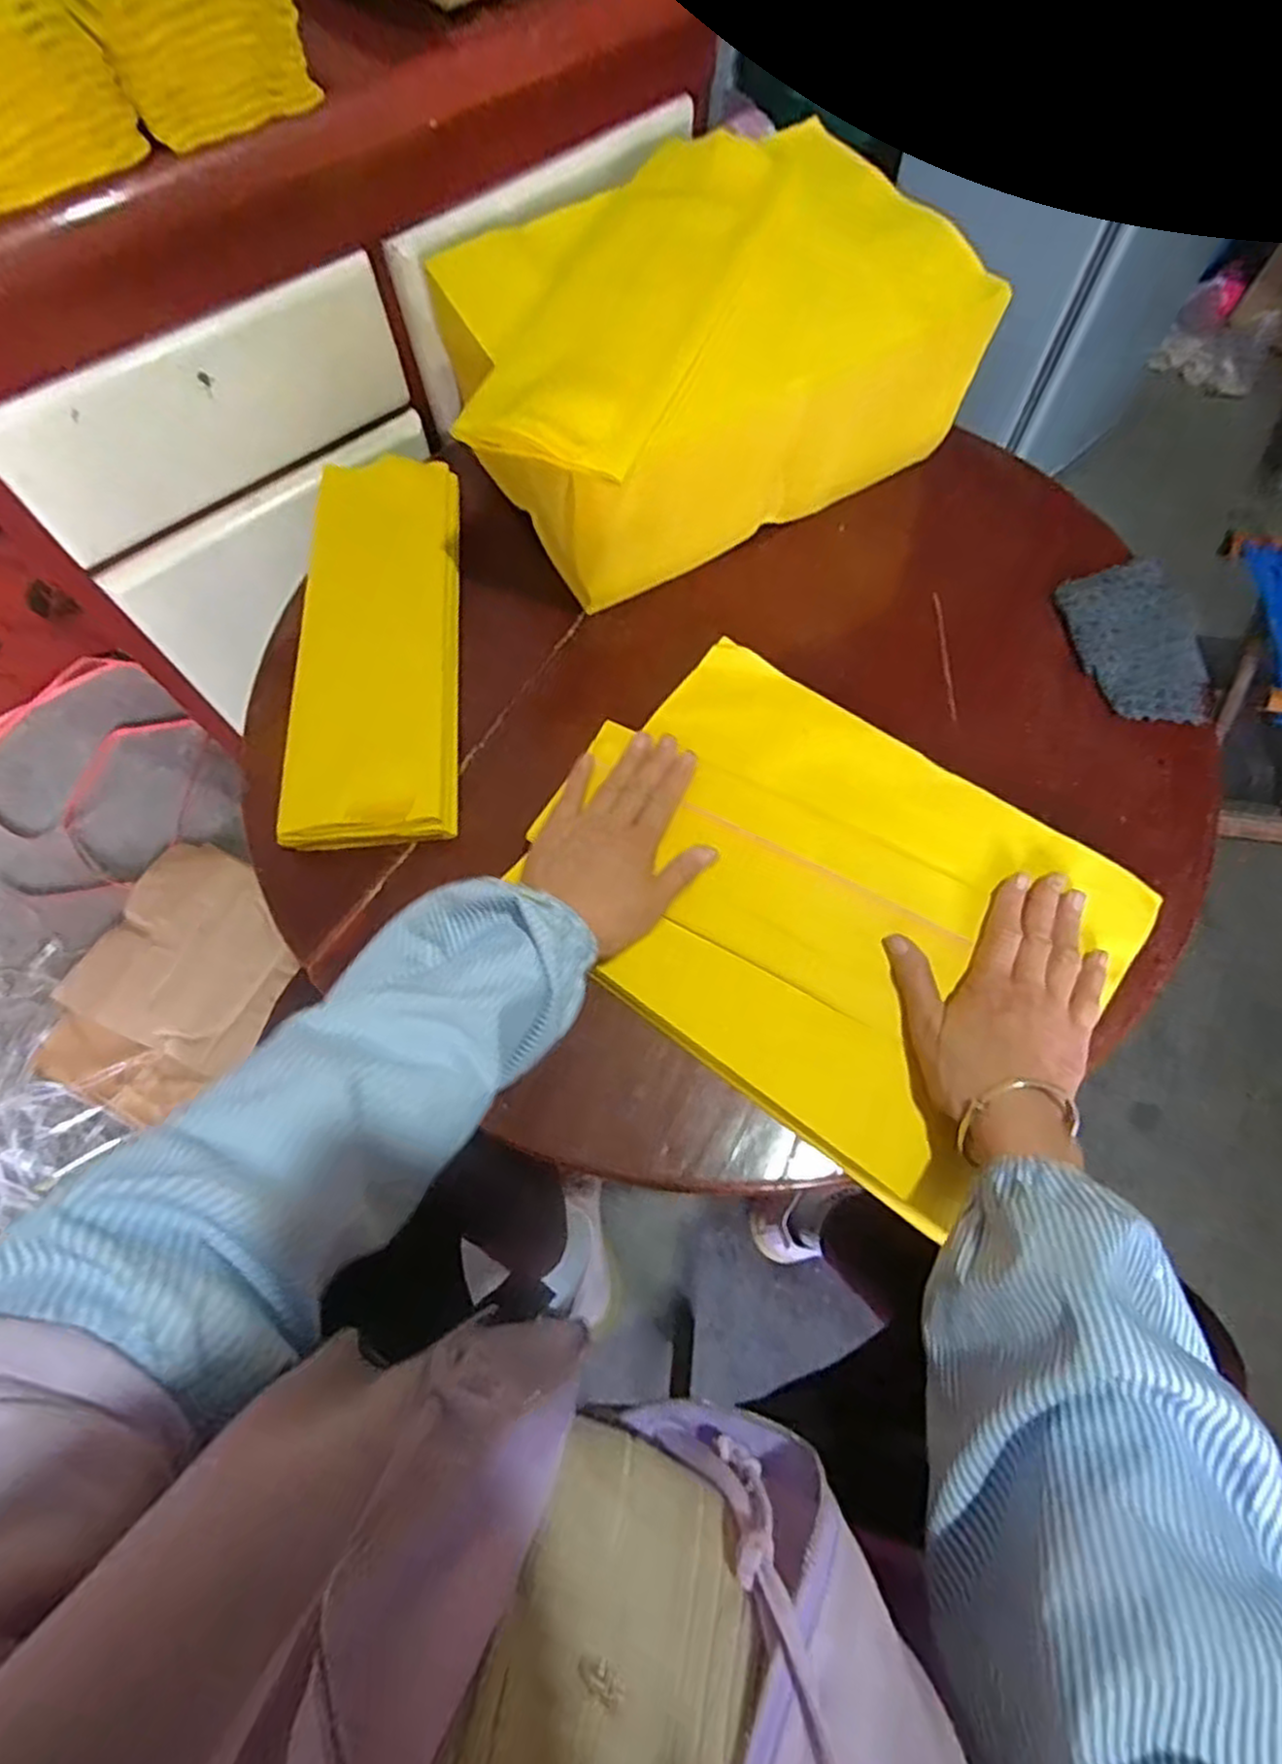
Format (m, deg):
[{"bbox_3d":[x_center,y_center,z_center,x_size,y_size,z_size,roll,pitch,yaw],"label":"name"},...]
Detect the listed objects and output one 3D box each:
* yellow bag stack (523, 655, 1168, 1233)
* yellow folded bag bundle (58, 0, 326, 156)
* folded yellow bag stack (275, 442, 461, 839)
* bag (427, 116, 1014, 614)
[{"bbox_3d":[0.119,0.008,0.494,0.357,0.018,0.268,35,72,13],"label":"yellow bag stack"},{"bbox_3d":[-0.335,-0.607,0.494,0.119,0.076,0.243,-35,72,-13],"label":"yellow folded bag bundle"},{"bbox_3d":[-0.206,-0.193,0.573,0.119,0.037,0.347,-5,68,-2],"label":"folded yellow bag stack"},{"bbox_3d":[0.036,-0.411,0.595,0.400,0.151,0.281,-26,70,-10],"label":"bag"}]

